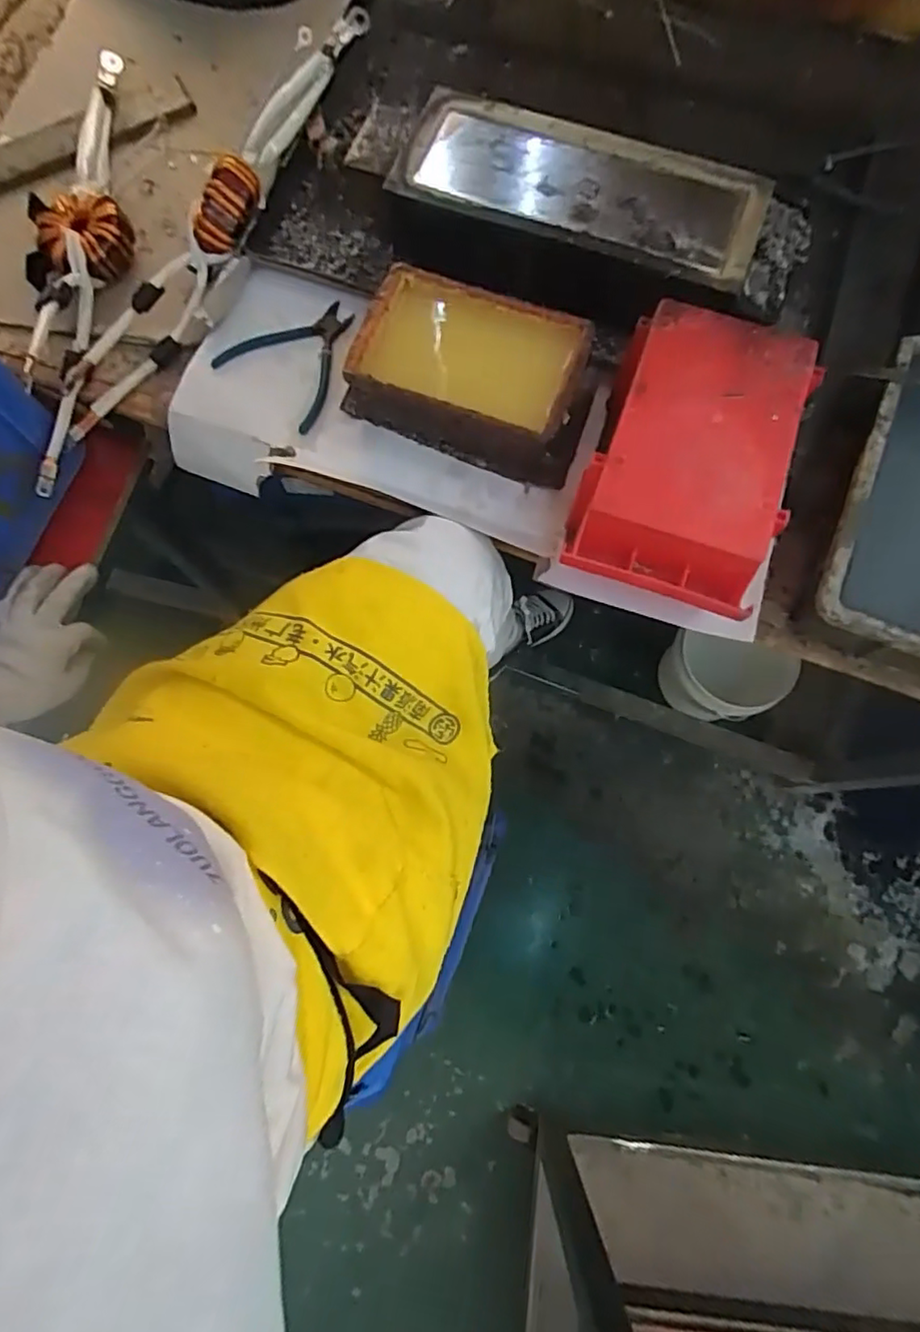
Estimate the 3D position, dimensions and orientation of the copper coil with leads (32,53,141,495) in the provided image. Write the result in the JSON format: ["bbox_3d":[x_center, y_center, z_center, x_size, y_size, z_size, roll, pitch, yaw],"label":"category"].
[{"bbox_3d":[-0.427,-0.512,0.686,0.123,0.052,0.458,-7,76,-2],"label":"copper coil with leads"}]

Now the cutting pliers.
[{"bbox_3d":[-0.161,-0.319,0.641,0.134,0.011,0.134,41,79,10],"label":"cutting pliers"}]

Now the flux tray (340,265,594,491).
[{"bbox_3d":[0.015,-0.279,0.593,0.225,0.064,0.141,23,77,6],"label":"flux tray"}]

